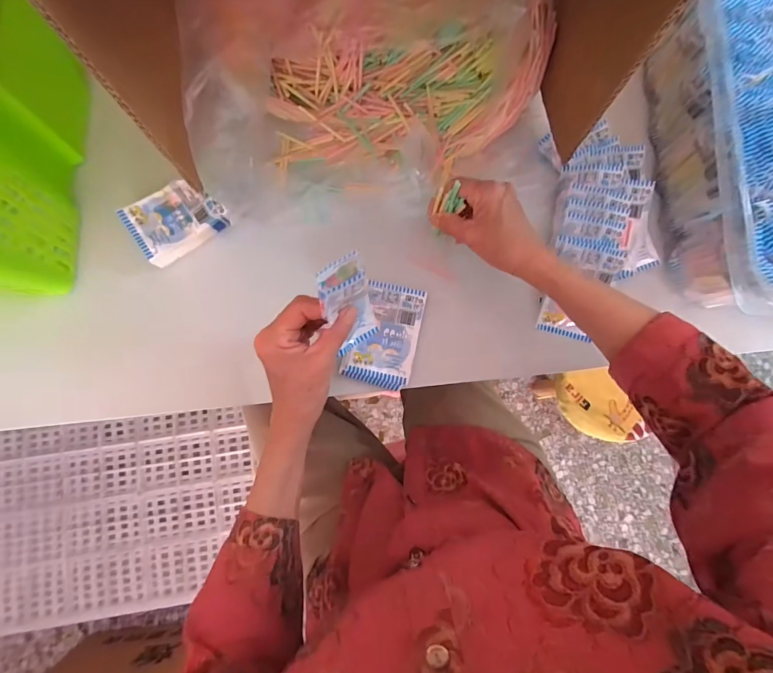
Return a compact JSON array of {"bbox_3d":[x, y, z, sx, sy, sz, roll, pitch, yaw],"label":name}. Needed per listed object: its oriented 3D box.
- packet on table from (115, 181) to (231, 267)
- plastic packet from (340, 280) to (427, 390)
[{"bbox_3d":[-0.229,-0.130,0.421,0.092,0.021,0.068,-34,84,-7],"label":"packet on table"},{"bbox_3d":[-0.002,-0.003,0.416,0.070,0.007,0.110,13,81,0],"label":"plastic packet"}]

